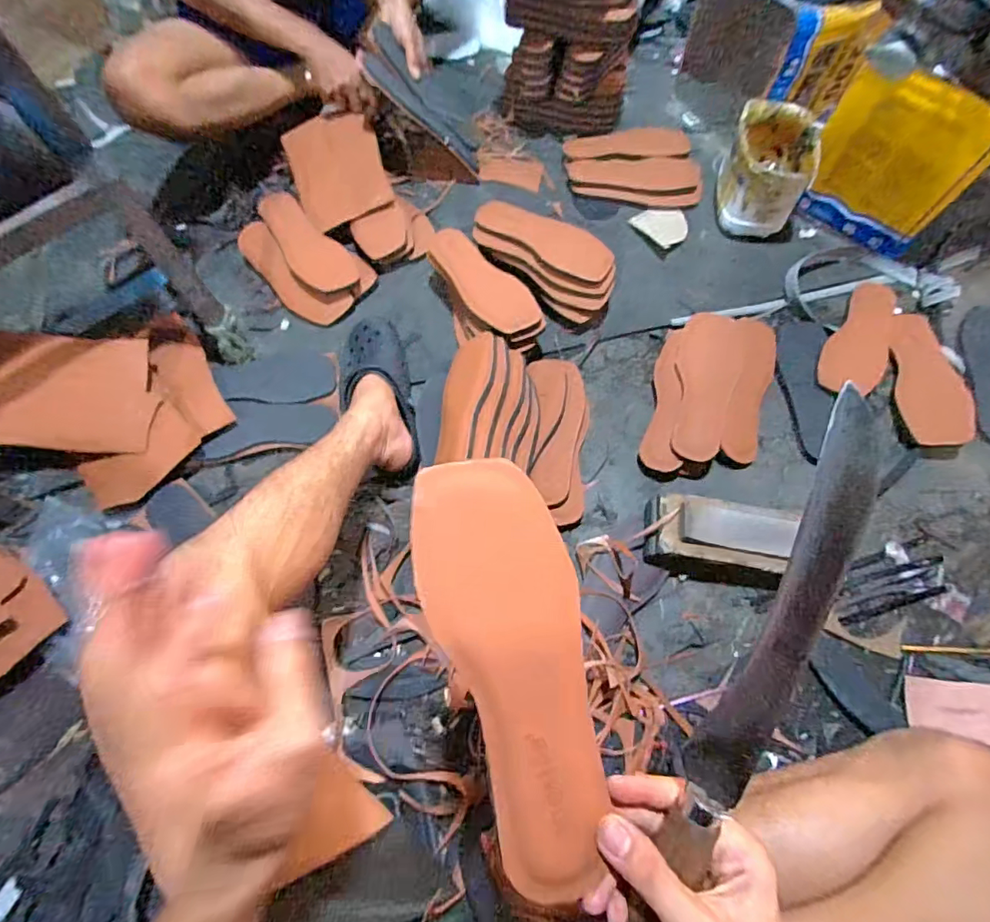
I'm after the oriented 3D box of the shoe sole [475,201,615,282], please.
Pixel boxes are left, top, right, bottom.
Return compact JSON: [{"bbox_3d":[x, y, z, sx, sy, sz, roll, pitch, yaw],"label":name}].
[{"bbox_3d":[0.080,-0.362,0.793,0.235,0.008,0.066,32,98,10],"label":"shoe sole"}]

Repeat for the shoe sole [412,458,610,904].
[{"bbox_3d":[0.009,0.111,0.274,0.087,0.012,0.223,-7,78,-9],"label":"shoe sole"}]

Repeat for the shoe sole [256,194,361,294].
[{"bbox_3d":[-0.328,-0.374,0.836,0.092,0.008,0.220,-41,85,-20],"label":"shoe sole"}]

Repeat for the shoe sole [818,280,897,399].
[{"bbox_3d":[0.596,-0.207,0.798,0.088,0.015,0.259,23,66,18],"label":"shoe sole"}]

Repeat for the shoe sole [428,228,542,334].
[{"bbox_3d":[-0.021,-0.294,0.780,0.099,0.023,0.254,-29,68,-11],"label":"shoe sole"}]

